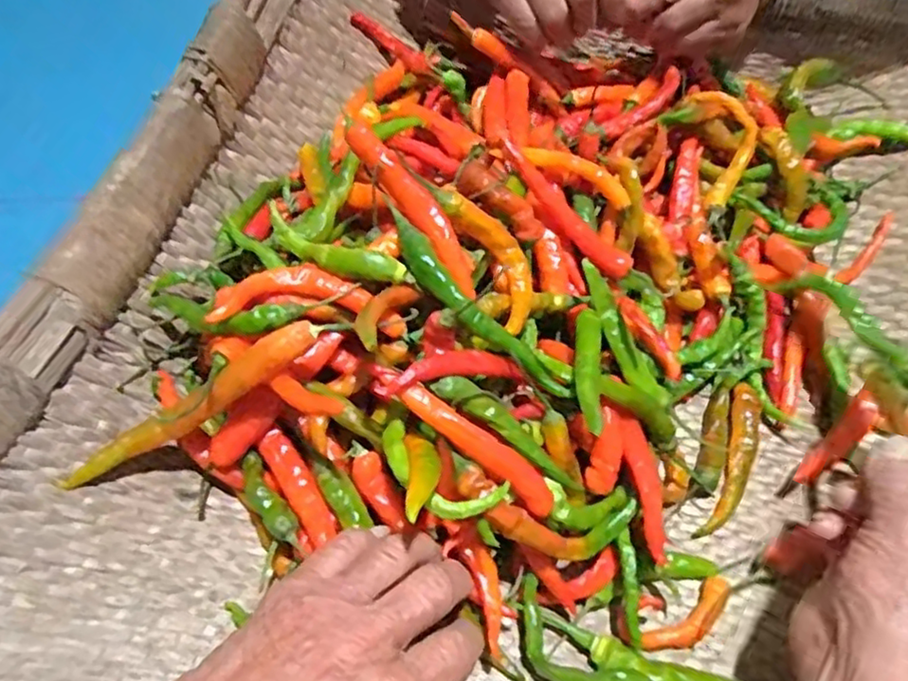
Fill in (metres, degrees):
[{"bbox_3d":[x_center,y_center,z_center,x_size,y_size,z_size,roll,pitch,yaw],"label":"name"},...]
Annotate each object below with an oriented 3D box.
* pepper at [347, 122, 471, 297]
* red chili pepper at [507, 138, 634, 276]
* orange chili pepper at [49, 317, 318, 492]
[{"bbox_3d":[-0.018,-0.066,0.331,0.019,0.014,0.100,-36,90,-24],"label":"pepper"},{"bbox_3d":[0.065,-0.075,0.384,0.102,0.014,0.015,44,59,-13],"label":"red chili pepper"},{"bbox_3d":[-0.124,0.032,0.309,0.137,0.017,0.018,-31,60,11],"label":"orange chili pepper"}]

